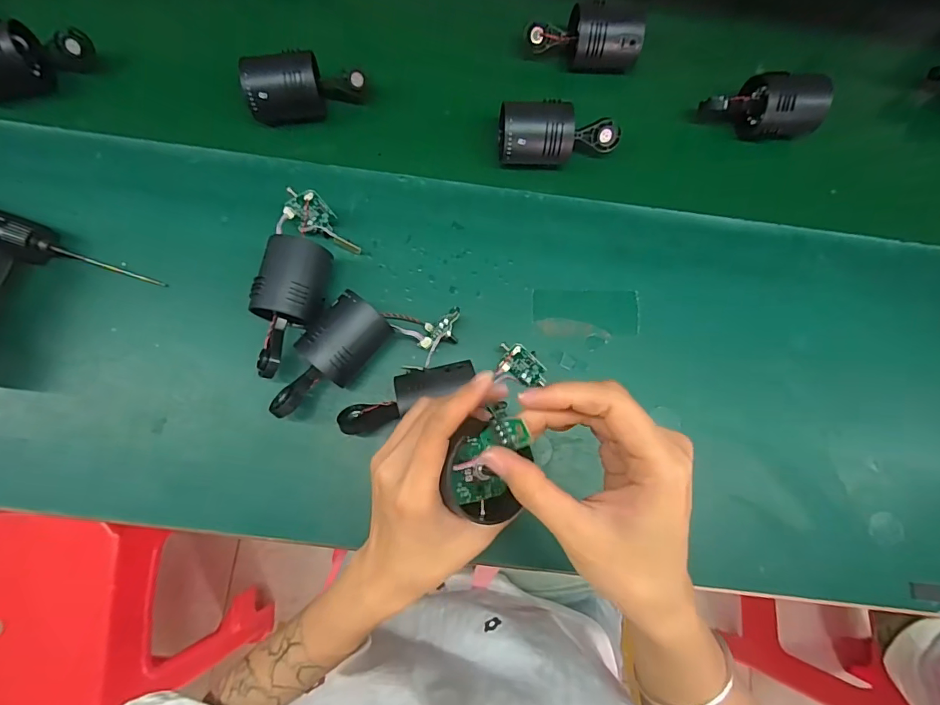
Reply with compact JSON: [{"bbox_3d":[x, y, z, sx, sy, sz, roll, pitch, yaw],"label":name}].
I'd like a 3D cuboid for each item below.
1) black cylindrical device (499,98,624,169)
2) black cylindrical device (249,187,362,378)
[{"bbox_3d":[0.086,-0.205,0.452,0.119,0.044,0.051,1,79,-2],"label":"black cylindrical device"},{"bbox_3d":[-0.143,-0.058,0.408,0.066,0.056,0.164,8,78,-1],"label":"black cylindrical device"}]

